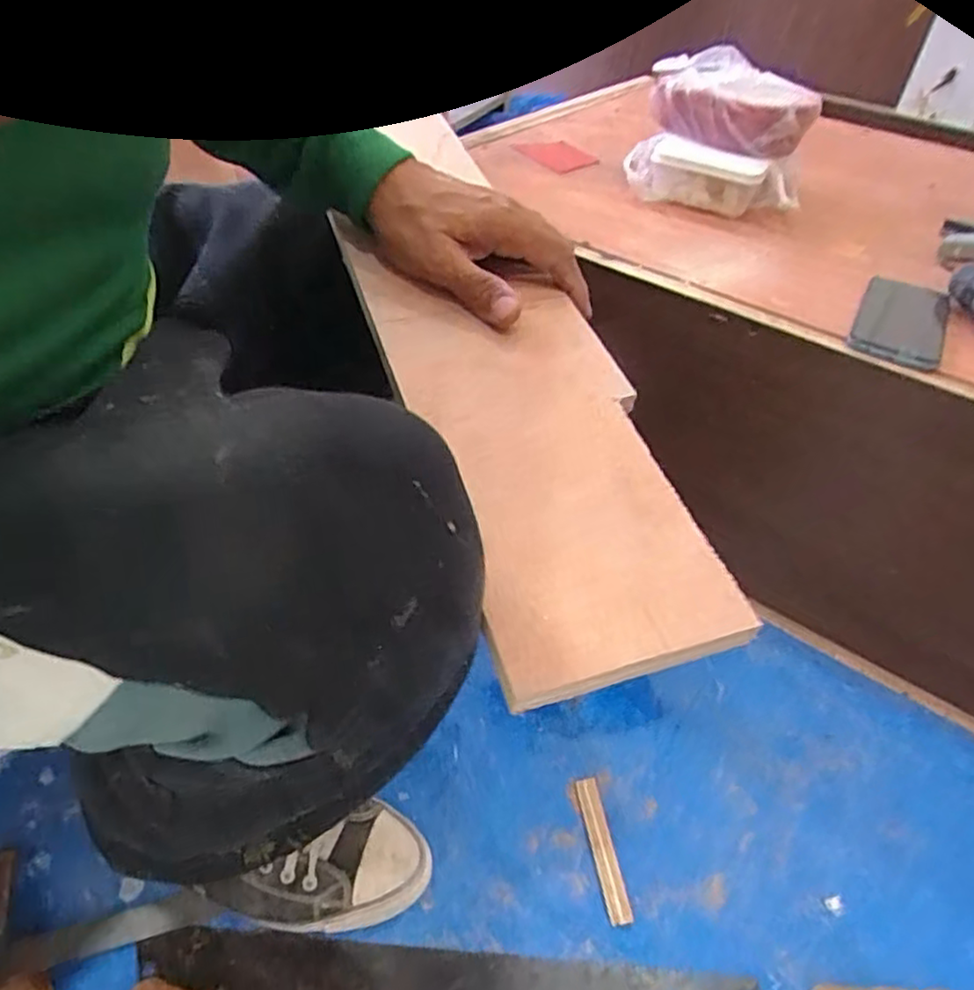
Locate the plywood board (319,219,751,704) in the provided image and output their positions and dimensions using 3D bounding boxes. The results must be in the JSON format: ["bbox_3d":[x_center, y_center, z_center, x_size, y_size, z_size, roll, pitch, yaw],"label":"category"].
[{"bbox_3d":[0.017,-0.051,0.387,0.130,0.018,0.337,-12,53,-17],"label":"plywood board"}]

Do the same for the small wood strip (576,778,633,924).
[{"bbox_3d":[0.104,0.316,0.600,0.021,0.007,0.121,-5,43,-9],"label":"small wood strip"}]

